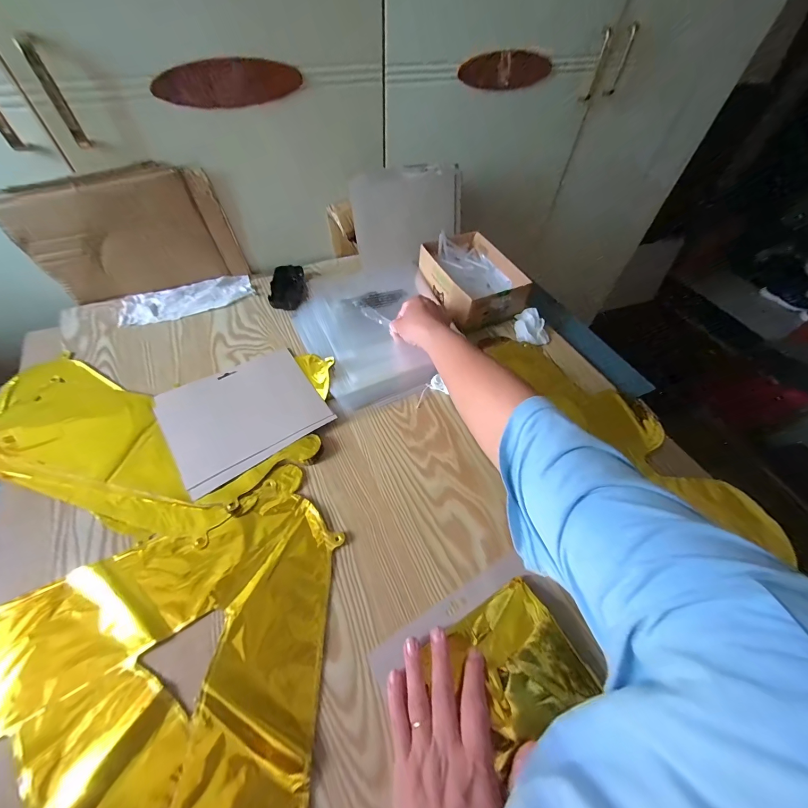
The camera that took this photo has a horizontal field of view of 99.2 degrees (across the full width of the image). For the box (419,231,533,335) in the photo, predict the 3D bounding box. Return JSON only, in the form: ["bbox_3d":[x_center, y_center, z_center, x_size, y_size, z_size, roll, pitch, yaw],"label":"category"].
[{"bbox_3d":[0.118,-0.232,0.627,0.145,0.056,0.209,-22,59,-17],"label":"box"}]

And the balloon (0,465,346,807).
[{"bbox_3d":[-0.195,0.281,0.277,0.361,0.014,0.365,-25,60,-19],"label":"balloon"}]

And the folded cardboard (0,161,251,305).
[{"bbox_3d":[-0.427,-0.266,0.552,0.277,0.180,0.024,-21,58,-16],"label":"folded cardboard"}]

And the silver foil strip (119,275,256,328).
[{"bbox_3d":[-0.376,-0.186,0.602,0.208,0.009,0.079,-22,59,-17],"label":"silver foil strip"}]

